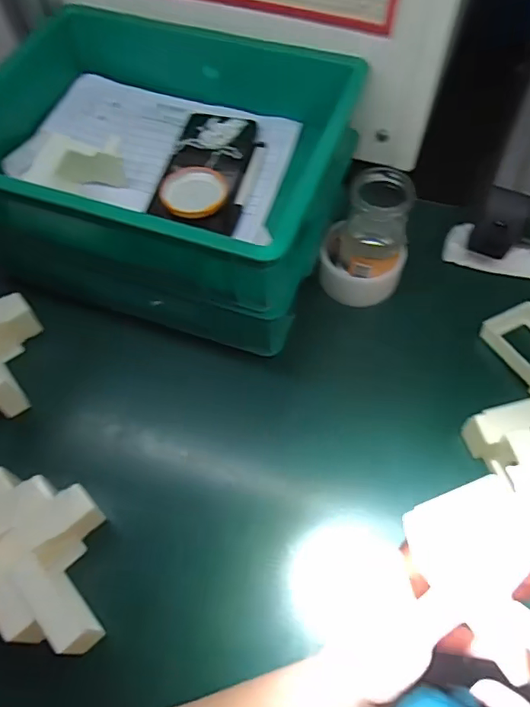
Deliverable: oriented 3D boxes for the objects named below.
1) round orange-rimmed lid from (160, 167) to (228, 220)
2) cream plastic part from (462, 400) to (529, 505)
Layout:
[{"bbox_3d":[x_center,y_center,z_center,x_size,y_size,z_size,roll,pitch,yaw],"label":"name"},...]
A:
[{"bbox_3d":[-0.065,-0.150,0.475,0.061,0.015,0.054,-28,63,-13],"label":"round orange-rimmed lid"},{"bbox_3d":[0.220,0.087,0.411,0.085,0.055,0.097,-17,61,-8],"label":"cream plastic part"}]

